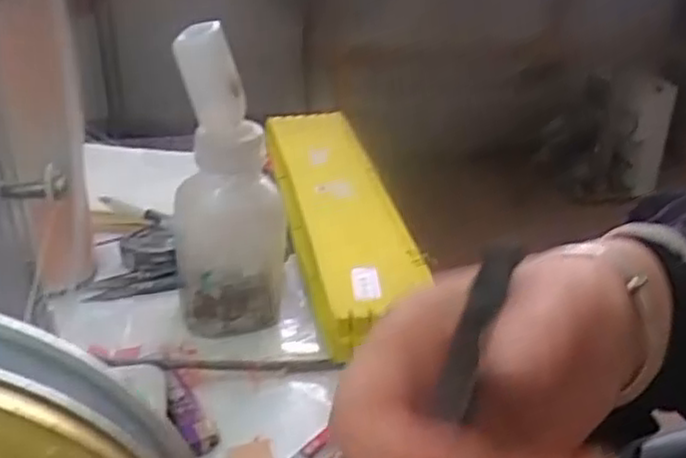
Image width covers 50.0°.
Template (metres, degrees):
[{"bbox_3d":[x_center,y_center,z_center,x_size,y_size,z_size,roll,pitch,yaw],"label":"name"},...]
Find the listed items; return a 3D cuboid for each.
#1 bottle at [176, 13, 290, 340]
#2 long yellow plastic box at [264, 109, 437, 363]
[{"bbox_3d":[-0.065,-0.020,0.419,0.058,0.176,0.046,1,29,-1],"label":"bottle"},{"bbox_3d":[-0.001,-0.012,0.550,0.080,0.041,0.303,-4,29,-9],"label":"long yellow plastic box"}]

